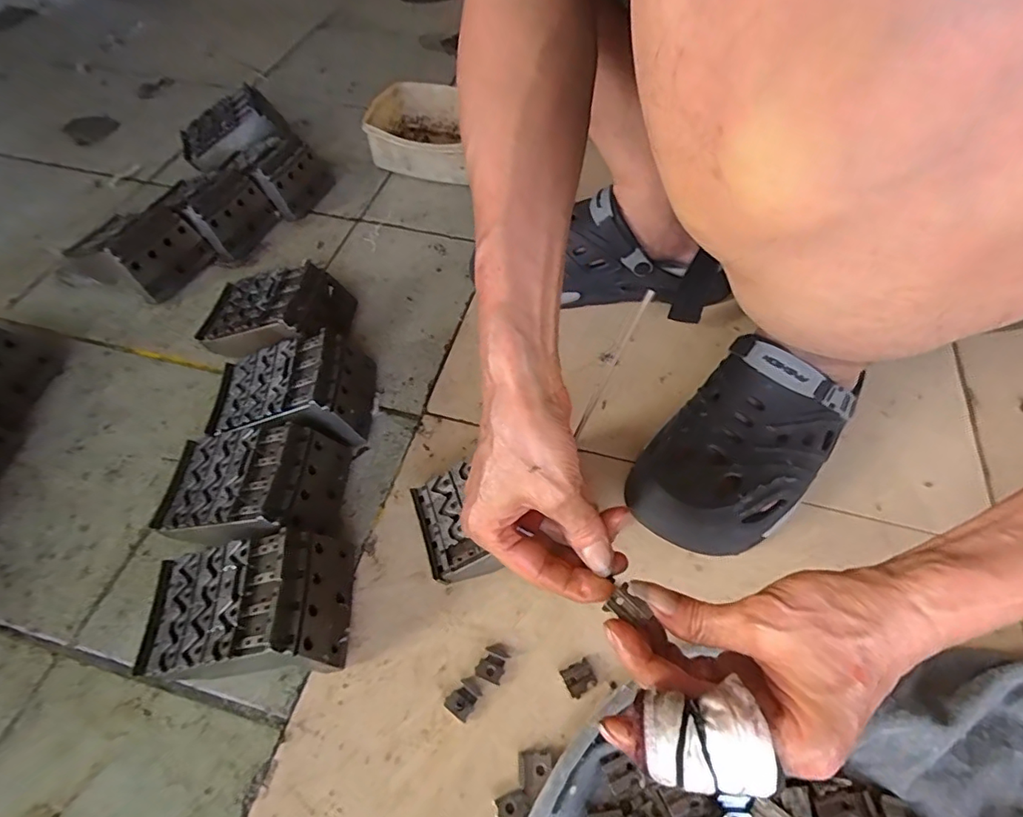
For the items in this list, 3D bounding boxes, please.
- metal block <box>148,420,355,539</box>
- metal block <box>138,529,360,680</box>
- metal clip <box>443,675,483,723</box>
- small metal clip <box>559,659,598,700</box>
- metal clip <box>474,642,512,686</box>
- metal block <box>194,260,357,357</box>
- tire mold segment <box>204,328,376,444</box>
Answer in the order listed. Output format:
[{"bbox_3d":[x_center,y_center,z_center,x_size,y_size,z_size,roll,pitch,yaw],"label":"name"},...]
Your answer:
[{"bbox_3d":[-0.210,0.062,0.419,0.140,0.064,0.094,0,56,-1],"label":"metal block"},{"bbox_3d":[-0.189,0.136,0.368,0.138,0.066,0.085,-2,56,-3],"label":"metal block"},{"bbox_3d":[-0.032,0.200,0.365,0.019,0.005,0.026,33,62,19],"label":"metal clip"},{"bbox_3d":[0.048,0.189,0.371,0.021,0.006,0.019,-25,60,-17],"label":"small metal clip"},{"bbox_3d":[-0.013,0.181,0.376,0.019,0.007,0.025,22,59,13],"label":"metal clip"},{"bbox_3d":[-0.238,-0.095,0.522,0.139,0.063,0.092,4,56,1],"label":"metal block"},{"bbox_3d":[-0.197,-0.016,0.468,0.137,0.064,0.089,-1,56,-2],"label":"tire mold segment"}]

